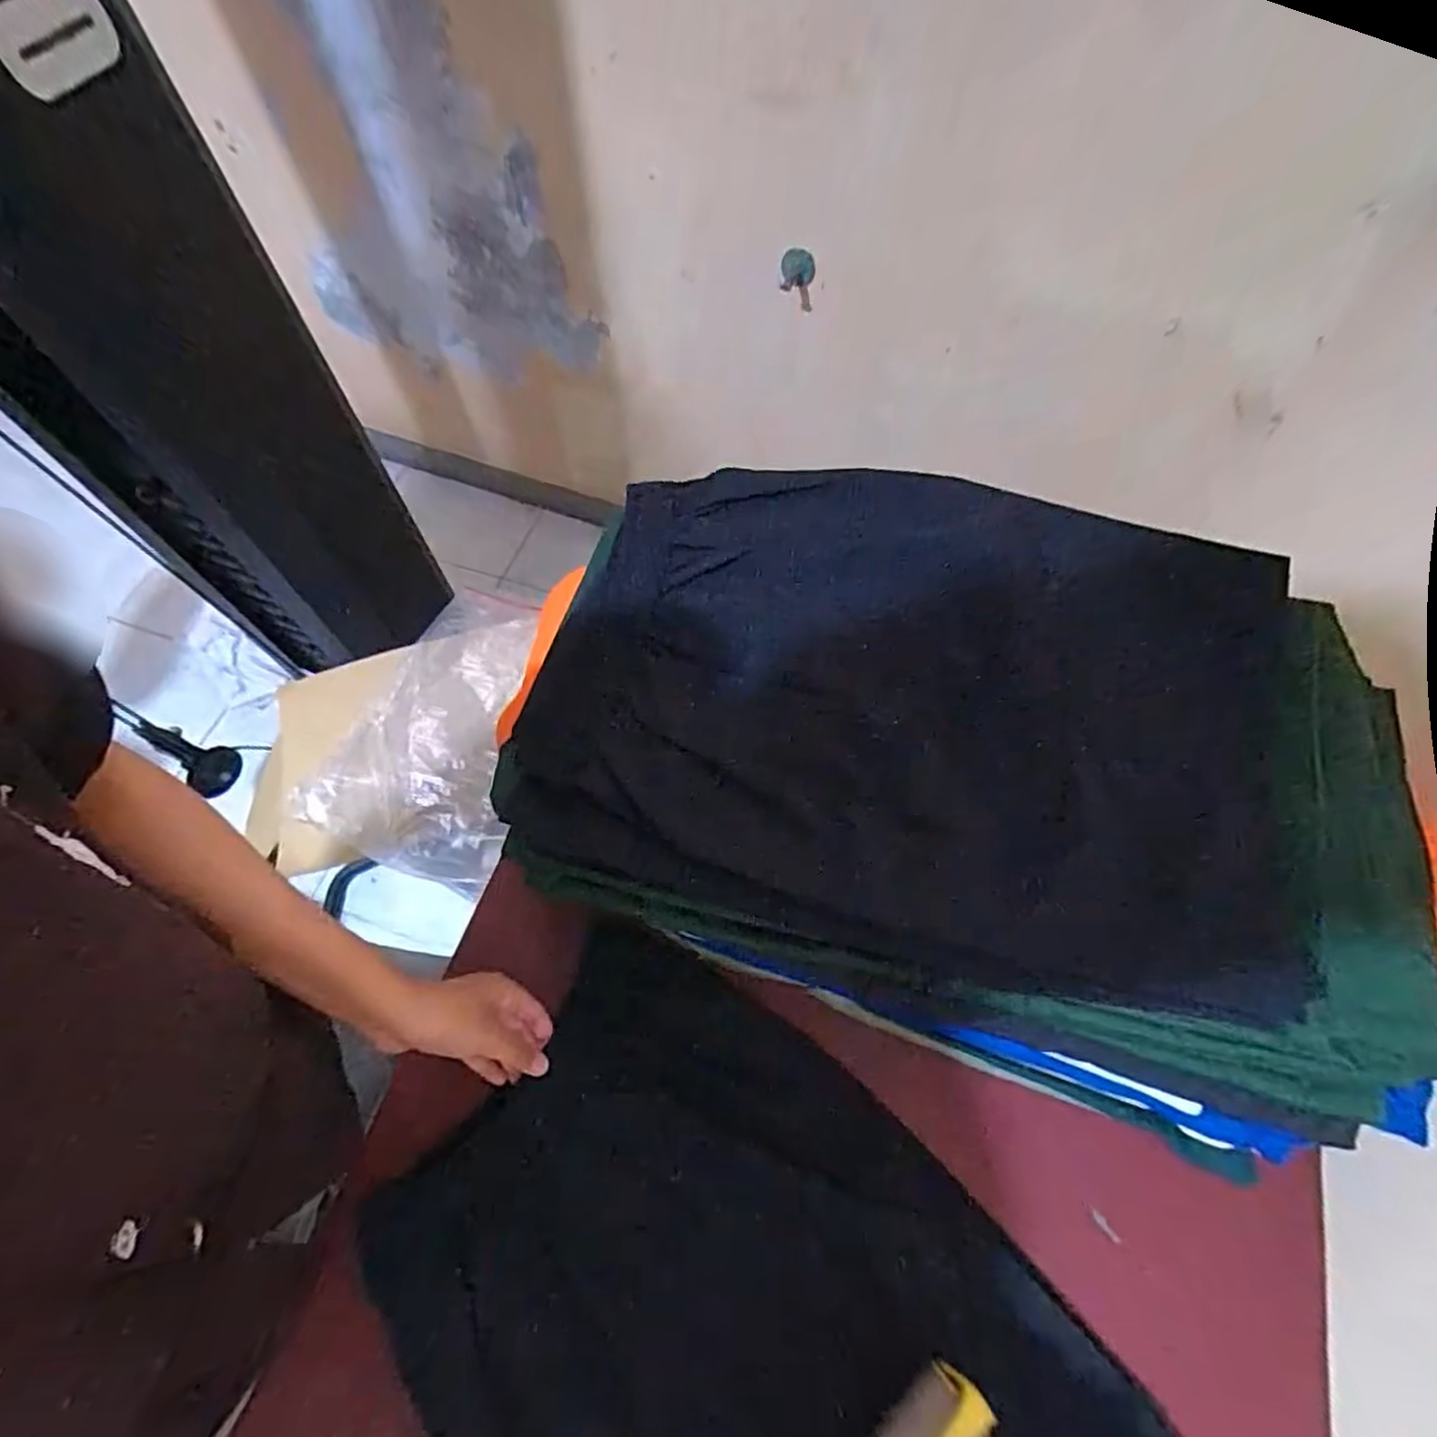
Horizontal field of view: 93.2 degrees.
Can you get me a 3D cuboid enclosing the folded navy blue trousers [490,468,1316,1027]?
[{"bbox_3d":[0.120,-0.024,0.441,0.464,0.066,0.342,17,65,7],"label":"folded navy blue trousers"}]

